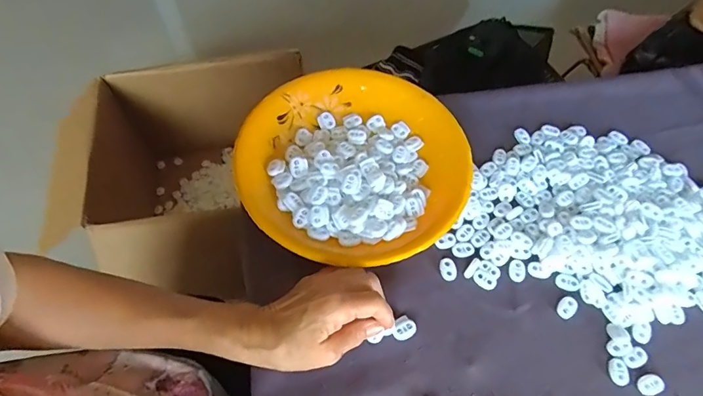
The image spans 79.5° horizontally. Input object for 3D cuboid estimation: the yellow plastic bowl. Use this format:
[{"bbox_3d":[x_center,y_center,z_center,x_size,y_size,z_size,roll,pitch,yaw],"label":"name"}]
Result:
[{"bbox_3d":[0.004,-0.040,0.456,0.231,0.033,0.241,1,60,-2],"label":"yellow plastic bowl"}]

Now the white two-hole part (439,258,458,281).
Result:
[{"bbox_3d":[0.096,0.071,0.420,0.016,0.004,0.023,-8,61,-8],"label":"white two-hole part"}]

